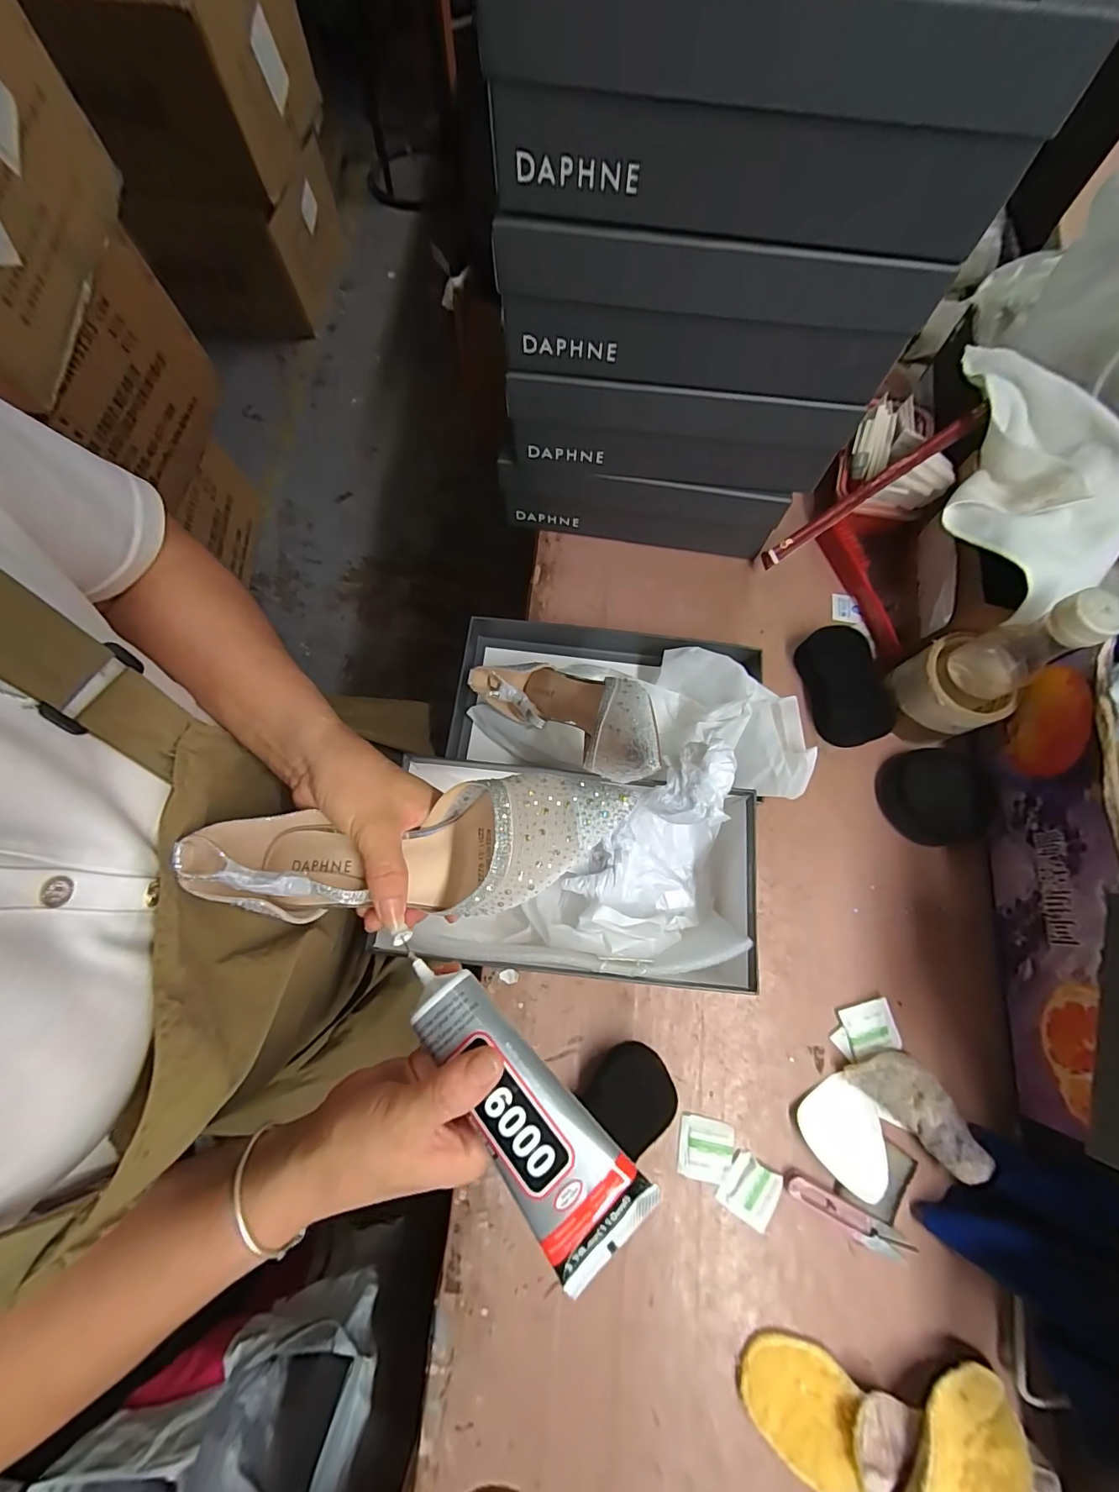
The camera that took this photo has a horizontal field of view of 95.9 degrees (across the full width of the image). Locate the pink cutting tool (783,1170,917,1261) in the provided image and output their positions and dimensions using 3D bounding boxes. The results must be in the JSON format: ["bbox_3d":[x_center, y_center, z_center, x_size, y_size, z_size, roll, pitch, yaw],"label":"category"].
[{"bbox_3d":[0.231,0.380,0.405,0.102,0.010,0.022,28,74,7],"label":"pink cutting tool"}]

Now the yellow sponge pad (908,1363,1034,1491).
[{"bbox_3d":[0.277,0.498,0.351,0.114,0.026,0.071,-26,73,-27],"label":"yellow sponge pad"}]

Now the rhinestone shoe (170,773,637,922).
[{"bbox_3d":[-0.078,0.058,0.283,0.234,0.069,0.071,-8,73,9],"label":"rhinestone shoe"}]

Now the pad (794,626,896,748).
[{"bbox_3d":[0.301,-0.063,0.531,0.063,0.032,0.123,-10,74,-5],"label":"pad"}]

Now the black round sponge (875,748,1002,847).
[{"bbox_3d":[0.375,0.050,0.501,0.093,0.036,0.094,0,73,-1],"label":"black round sponge"}]

